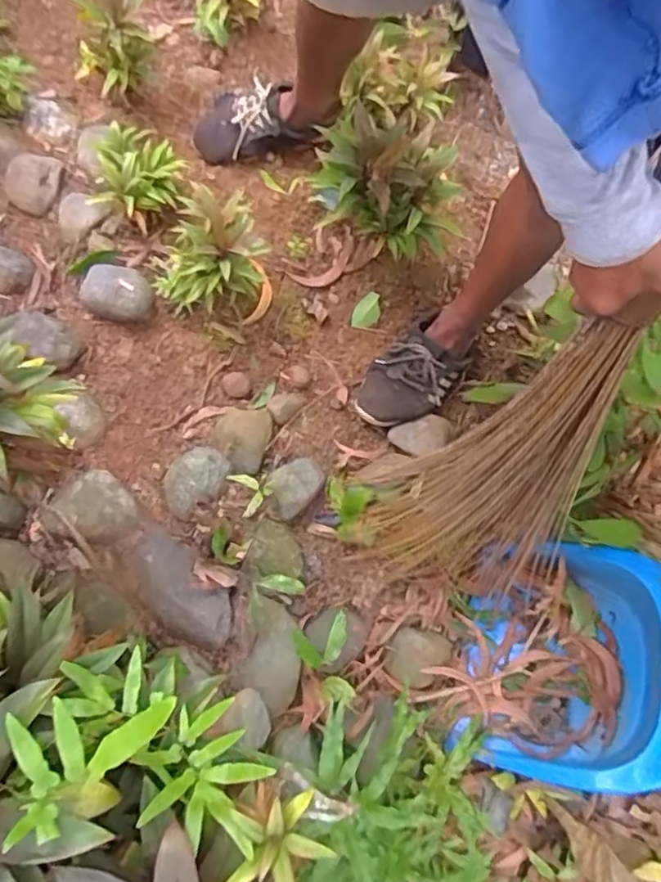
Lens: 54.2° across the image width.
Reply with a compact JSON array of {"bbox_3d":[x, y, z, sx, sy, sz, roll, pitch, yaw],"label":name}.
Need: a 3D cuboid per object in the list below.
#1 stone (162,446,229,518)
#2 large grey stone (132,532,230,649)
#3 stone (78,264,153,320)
[{"bbox_3d":[-0.190,0.053,0.899,0.085,0.041,0.106,31,75,7],"label":"stone"},{"bbox_3d":[-0.196,0.192,0.829,0.088,0.049,0.172,-38,78,-11],"label":"large grey stone"},{"bbox_3d":[-0.323,-0.225,0.965,0.115,0.056,0.082,23,74,5],"label":"stone"}]

